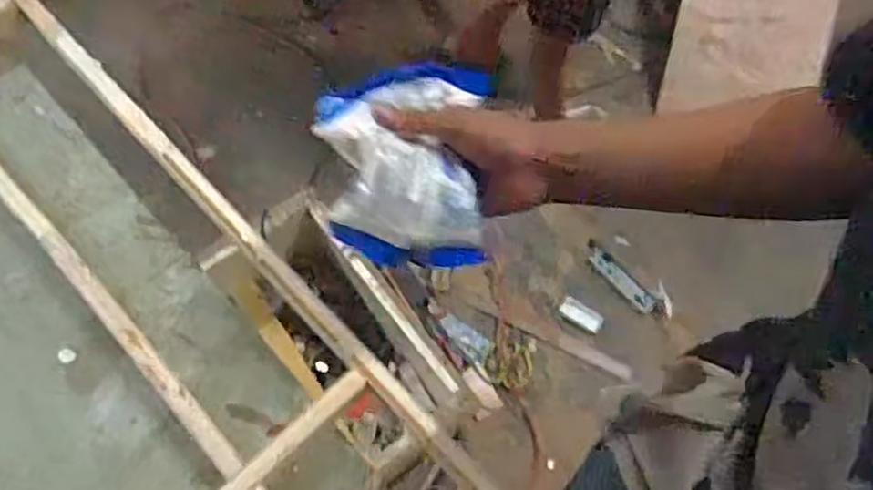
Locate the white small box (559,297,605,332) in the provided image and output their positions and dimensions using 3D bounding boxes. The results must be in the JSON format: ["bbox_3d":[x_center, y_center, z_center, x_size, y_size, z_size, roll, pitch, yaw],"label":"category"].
[{"bbox_3d":[0.317,0.152,1.572,0.093,0.017,0.043,29,66,14],"label":"white small box"}]

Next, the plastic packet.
[{"bbox_3d":[-0.018,-0.058,0.539,0.127,0.072,0.144,-11,63,-6],"label":"plastic packet"}]

